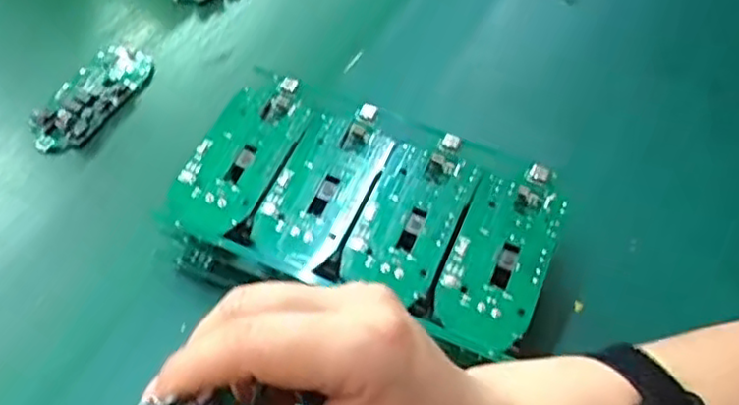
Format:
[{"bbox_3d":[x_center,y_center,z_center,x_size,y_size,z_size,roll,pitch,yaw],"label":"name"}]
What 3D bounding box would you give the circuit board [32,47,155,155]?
[{"bbox_3d":[-0.191,-0.072,0.465,0.047,0.015,0.099,18,58,12],"label":"circuit board"}]

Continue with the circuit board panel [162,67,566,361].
[{"bbox_3d":[-0.001,-0.002,0.344,0.185,0.024,0.105,19,55,13],"label":"circuit board panel"}]

